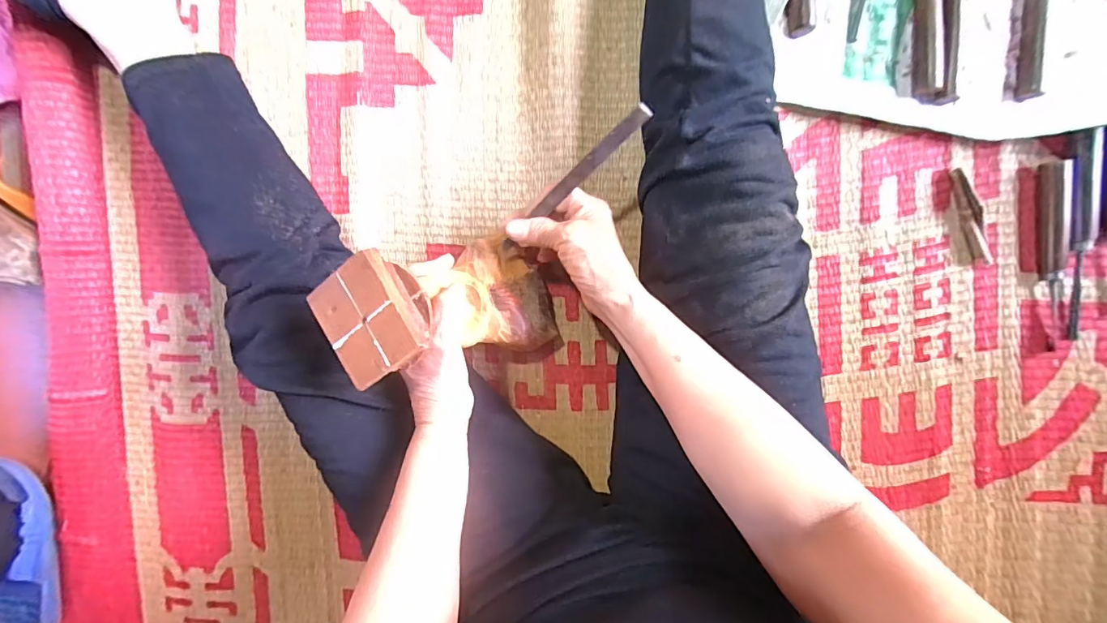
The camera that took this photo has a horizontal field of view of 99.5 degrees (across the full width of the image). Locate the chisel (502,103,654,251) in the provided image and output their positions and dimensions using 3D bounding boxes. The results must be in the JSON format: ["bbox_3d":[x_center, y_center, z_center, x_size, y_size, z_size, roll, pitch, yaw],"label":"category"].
[{"bbox_3d":[0.014,-0.105,0.386,0.015,0.006,0.163,43,113,-14],"label":"chisel"}]

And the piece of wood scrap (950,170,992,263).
[{"bbox_3d":[0.384,-0.086,0.430,0.013,0.013,0.091,-23,93,6],"label":"piece of wood scrap"}]

